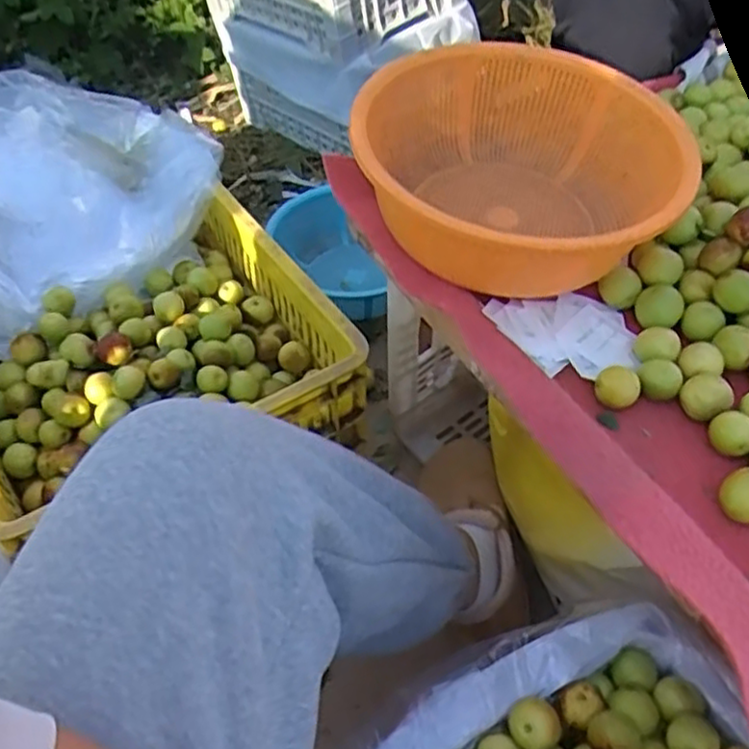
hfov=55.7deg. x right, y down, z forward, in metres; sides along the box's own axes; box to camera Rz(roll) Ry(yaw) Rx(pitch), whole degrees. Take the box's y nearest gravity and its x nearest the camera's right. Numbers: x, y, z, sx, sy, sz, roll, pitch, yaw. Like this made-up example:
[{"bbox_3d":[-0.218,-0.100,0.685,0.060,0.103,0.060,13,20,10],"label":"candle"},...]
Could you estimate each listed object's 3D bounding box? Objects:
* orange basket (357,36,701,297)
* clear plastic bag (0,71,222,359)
[{"bbox_3d":[0.117,-0.174,0.590,0.250,0.093,0.272,-5,50,-2],"label":"orange basket"},{"bbox_3d":[-0.415,-0.193,0.791,0.265,0.174,0.472,36,60,27],"label":"clear plastic bag"}]

